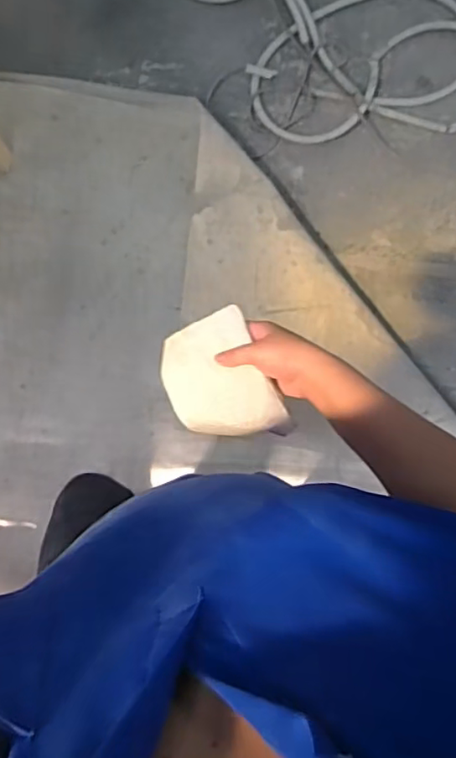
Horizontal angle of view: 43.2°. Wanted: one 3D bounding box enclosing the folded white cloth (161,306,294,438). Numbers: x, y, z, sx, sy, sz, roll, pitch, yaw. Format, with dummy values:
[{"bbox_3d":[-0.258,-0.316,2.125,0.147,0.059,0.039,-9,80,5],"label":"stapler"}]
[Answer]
[{"bbox_3d":[-0.011,0.006,0.631,0.113,0.007,0.143,-27,81,20],"label":"folded white cloth"}]

